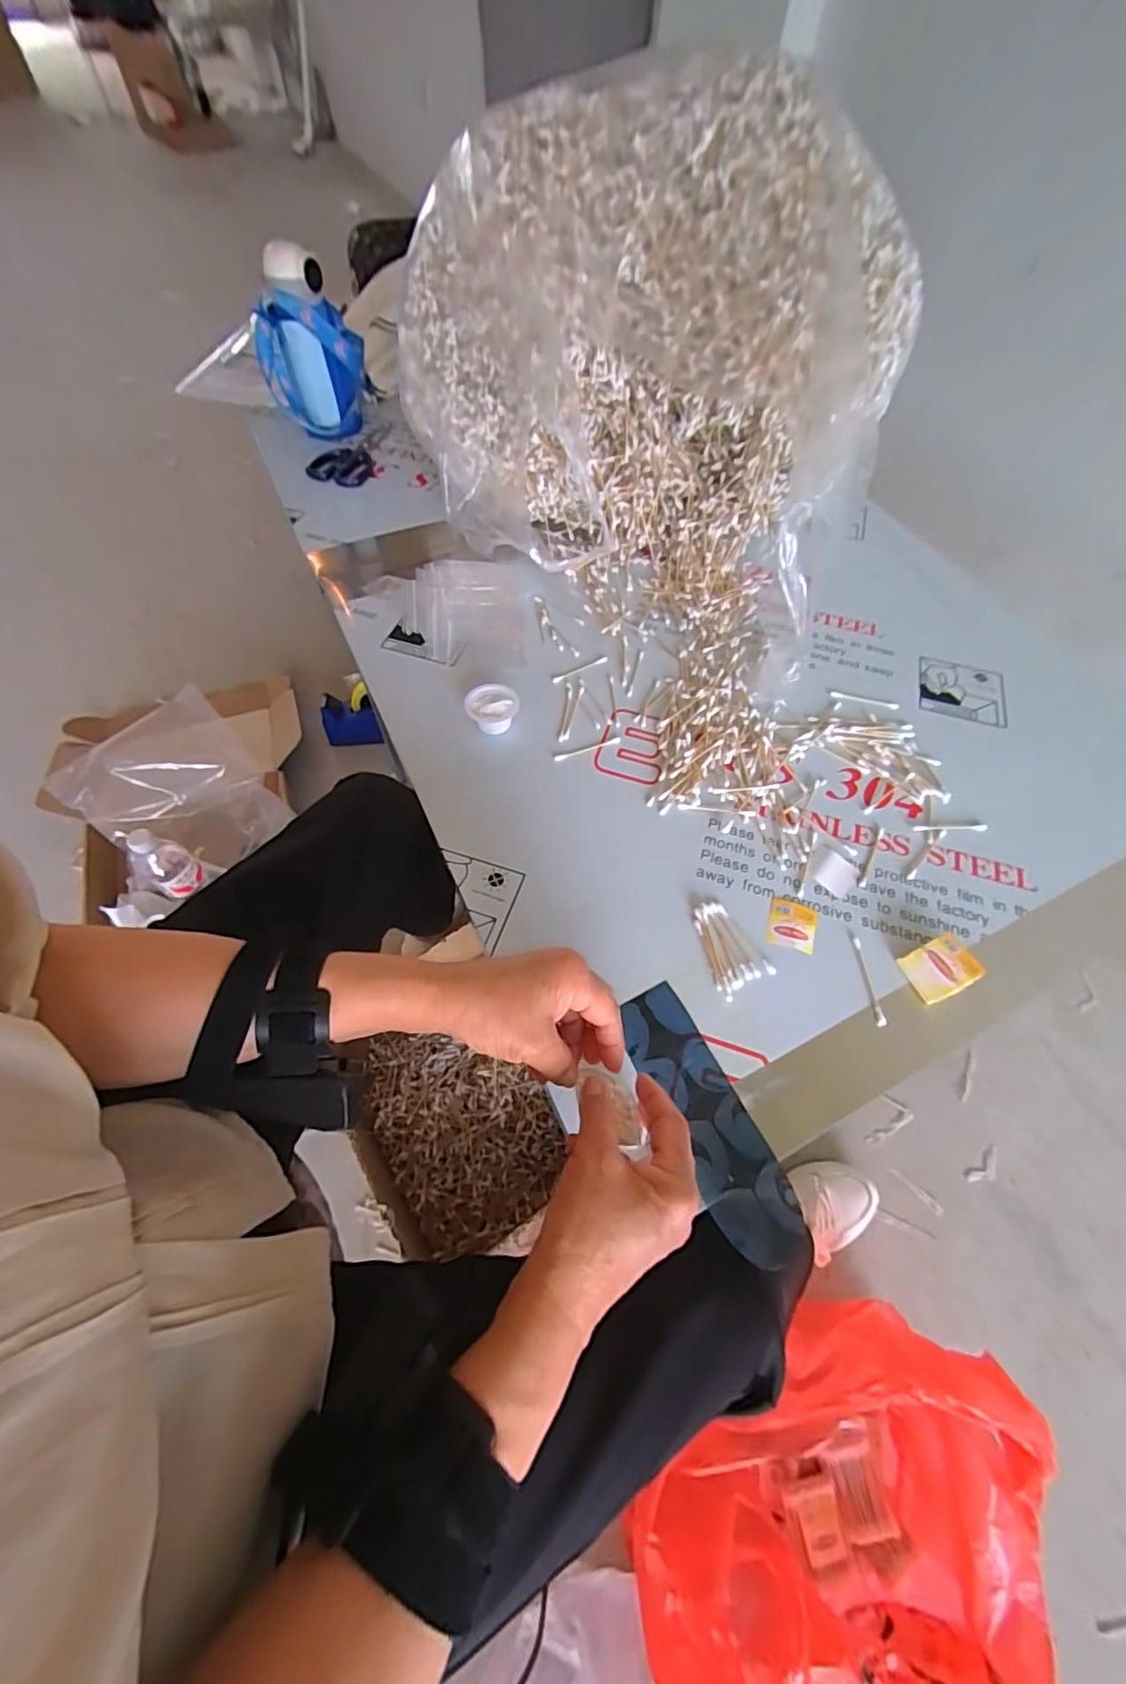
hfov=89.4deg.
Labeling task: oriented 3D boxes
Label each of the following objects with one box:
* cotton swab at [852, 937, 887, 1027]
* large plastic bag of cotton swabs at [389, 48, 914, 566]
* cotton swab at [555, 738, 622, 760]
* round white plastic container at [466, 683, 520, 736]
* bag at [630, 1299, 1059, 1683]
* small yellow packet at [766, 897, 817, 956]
[{"bbox_3d":[0.254,0.115,0.472,0.008,0.004,0.074,-1,58,-1],"label":"cotton swab"},{"bbox_3d":[0.069,-0.523,0.640,0.547,0.373,0.284,17,59,8],"label":"large plastic bag of cotton swabs"},{"bbox_3d":[0.026,-0.097,0.595,0.074,0.004,0.009,-18,60,-11],"label":"cotton swab"},{"bbox_3d":[-0.074,-0.140,0.600,0.051,0.029,0.046,28,62,14],"label":"round white plastic container"},{"bbox_3d":[0.244,0.634,0.528,0.352,0.235,0.277,-5,59,-5],"label":"bag"},{"bbox_3d":[0.200,0.073,0.498,0.038,0.004,0.045,17,59,8],"label":"small yellow packet"}]

